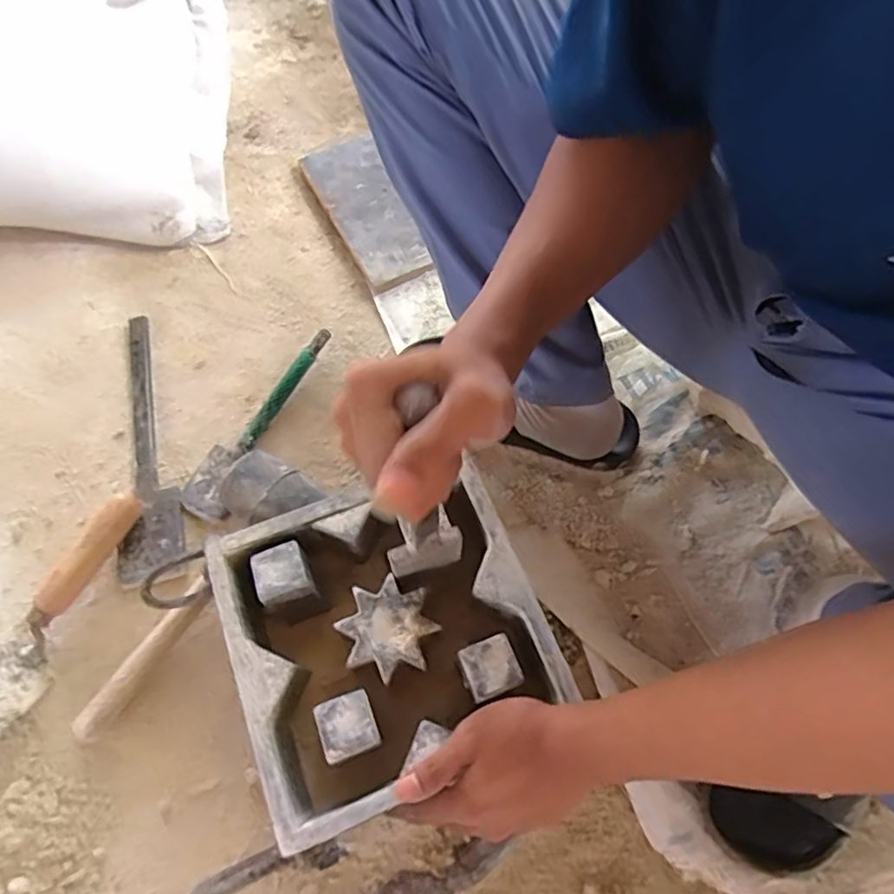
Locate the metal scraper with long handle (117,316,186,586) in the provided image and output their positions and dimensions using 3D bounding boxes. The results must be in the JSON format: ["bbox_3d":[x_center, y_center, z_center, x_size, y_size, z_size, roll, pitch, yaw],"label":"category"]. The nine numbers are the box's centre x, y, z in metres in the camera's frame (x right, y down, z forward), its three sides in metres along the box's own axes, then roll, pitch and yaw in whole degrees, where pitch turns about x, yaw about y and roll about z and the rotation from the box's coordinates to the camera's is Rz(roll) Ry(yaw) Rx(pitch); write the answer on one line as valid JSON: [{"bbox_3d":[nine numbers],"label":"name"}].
[{"bbox_3d":[-0.332,-0.011,0.657,0.060,0.016,0.315,-15,67,-7],"label":"metal scraper with long handle"}]

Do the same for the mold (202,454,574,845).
[{"bbox_3d":[-0.046,0.150,0.490,0.223,0.082,0.218,-20,67,-9],"label":"mold"}]

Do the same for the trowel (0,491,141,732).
[{"bbox_3d":[-0.379,0.160,0.561,0.063,0.051,0.264,22,67,9],"label":"trowel"}]

